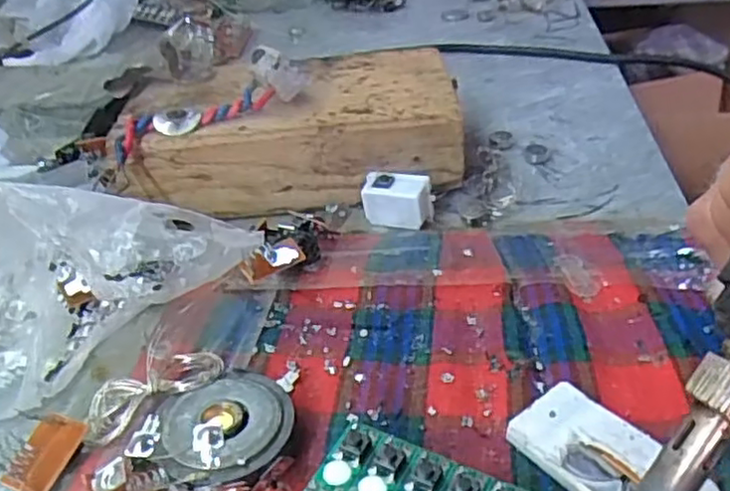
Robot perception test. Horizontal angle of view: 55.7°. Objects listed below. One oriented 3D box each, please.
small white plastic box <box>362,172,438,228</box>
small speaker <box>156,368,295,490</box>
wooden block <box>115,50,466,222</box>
[{"bbox_3d":[0.012,-0.019,0.276,0.027,0.017,0.014,12,40,22],"label":"small white plastic box"},{"bbox_3d":[-0.036,0.052,0.186,0.035,0.012,0.037,-2,36,2],"label":"small speaker"},{"bbox_3d":[-0.031,-0.051,0.309,0.141,0.039,0.081,-9,36,-5],"label":"wooden block"}]

